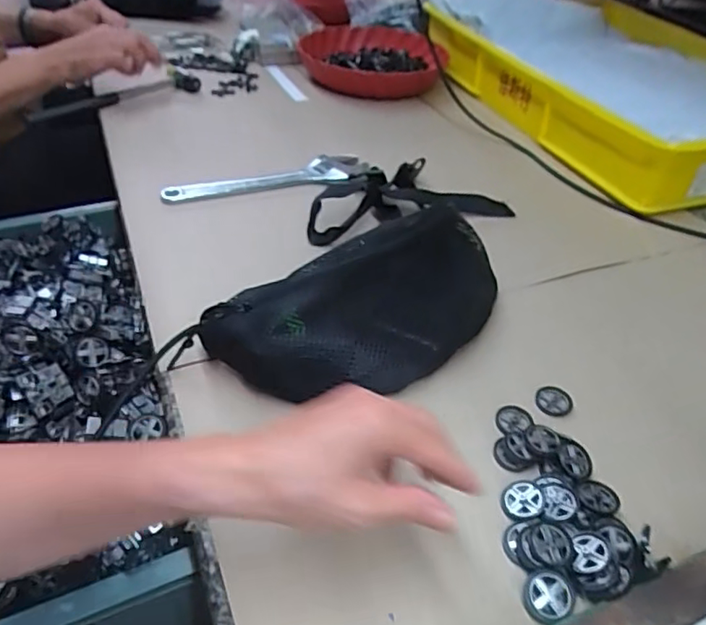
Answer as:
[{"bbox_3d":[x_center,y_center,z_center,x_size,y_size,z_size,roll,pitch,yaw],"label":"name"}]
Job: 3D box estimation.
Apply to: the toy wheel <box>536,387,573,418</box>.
[{"bbox_3d":[0.157,0.070,0.449,0.027,0.005,0.027,3,41,-2],"label":"toy wheel"}]

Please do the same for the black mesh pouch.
[{"bbox_3d":[0.034,-0.009,0.466,0.288,0.078,0.108,-22,48,-27],"label":"black mesh pouch"}]

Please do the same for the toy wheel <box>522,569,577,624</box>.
[{"bbox_3d":[0.113,0.162,0.328,0.029,0.007,0.027,3,41,-2],"label":"toy wheel"}]

